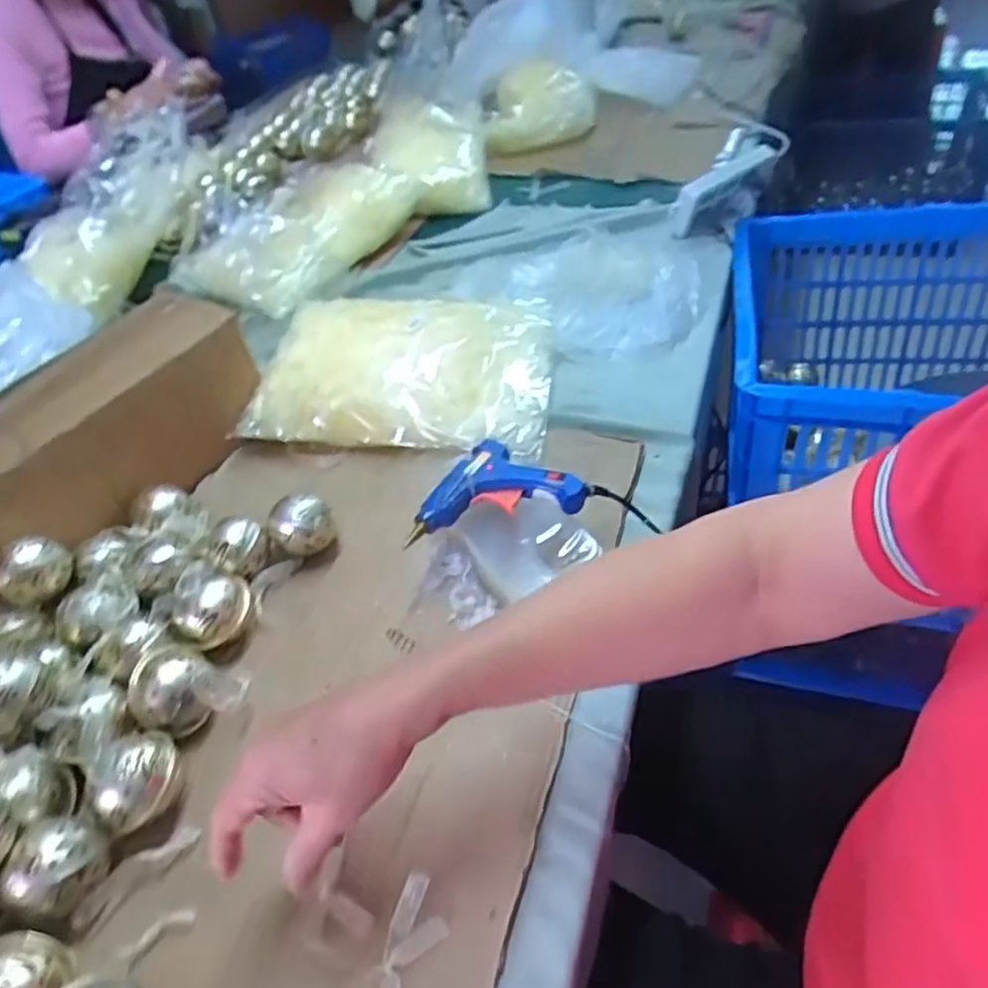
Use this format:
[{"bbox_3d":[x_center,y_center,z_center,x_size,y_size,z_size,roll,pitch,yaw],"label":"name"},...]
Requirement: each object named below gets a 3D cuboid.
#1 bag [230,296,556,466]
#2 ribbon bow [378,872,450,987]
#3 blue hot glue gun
[{"bbox_3d":[-0.087,-0.138,0.710,0.289,0.066,0.214,1,45,10],"label":"bag"},{"bbox_3d":[-0.047,0.245,0.365,0.030,0.010,0.074,12,48,20],"label":"ribbon bow"},{"bbox_3d":[-0.005,-0.008,0.544,0.134,0.024,0.081,-16,45,-7],"label":"blue hot glue gun"}]

